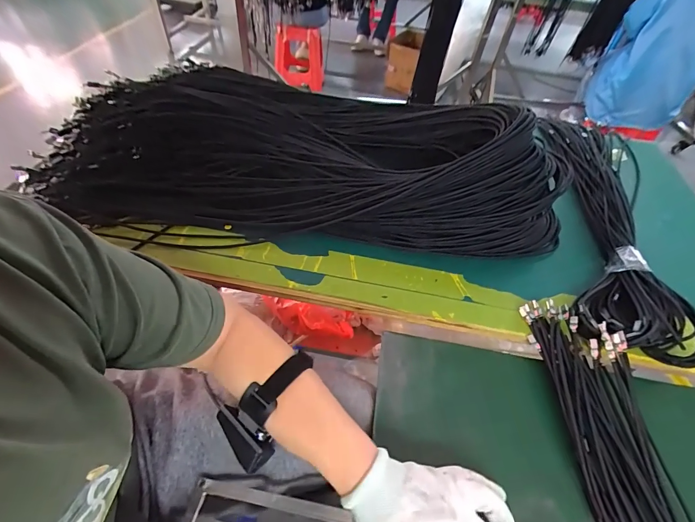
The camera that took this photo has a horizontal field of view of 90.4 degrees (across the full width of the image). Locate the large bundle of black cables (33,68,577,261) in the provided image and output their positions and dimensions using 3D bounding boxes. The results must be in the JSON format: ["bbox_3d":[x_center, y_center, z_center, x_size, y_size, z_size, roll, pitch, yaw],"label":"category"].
[{"bbox_3d":[-0.057,-0.206,0.589,0.767,0.153,0.377,4,50,-4],"label":"large bundle of black cables"}]

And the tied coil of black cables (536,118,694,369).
[{"bbox_3d":[0.456,-0.094,0.608,0.195,0.050,0.628,17,50,8],"label":"tied coil of black cables"}]

